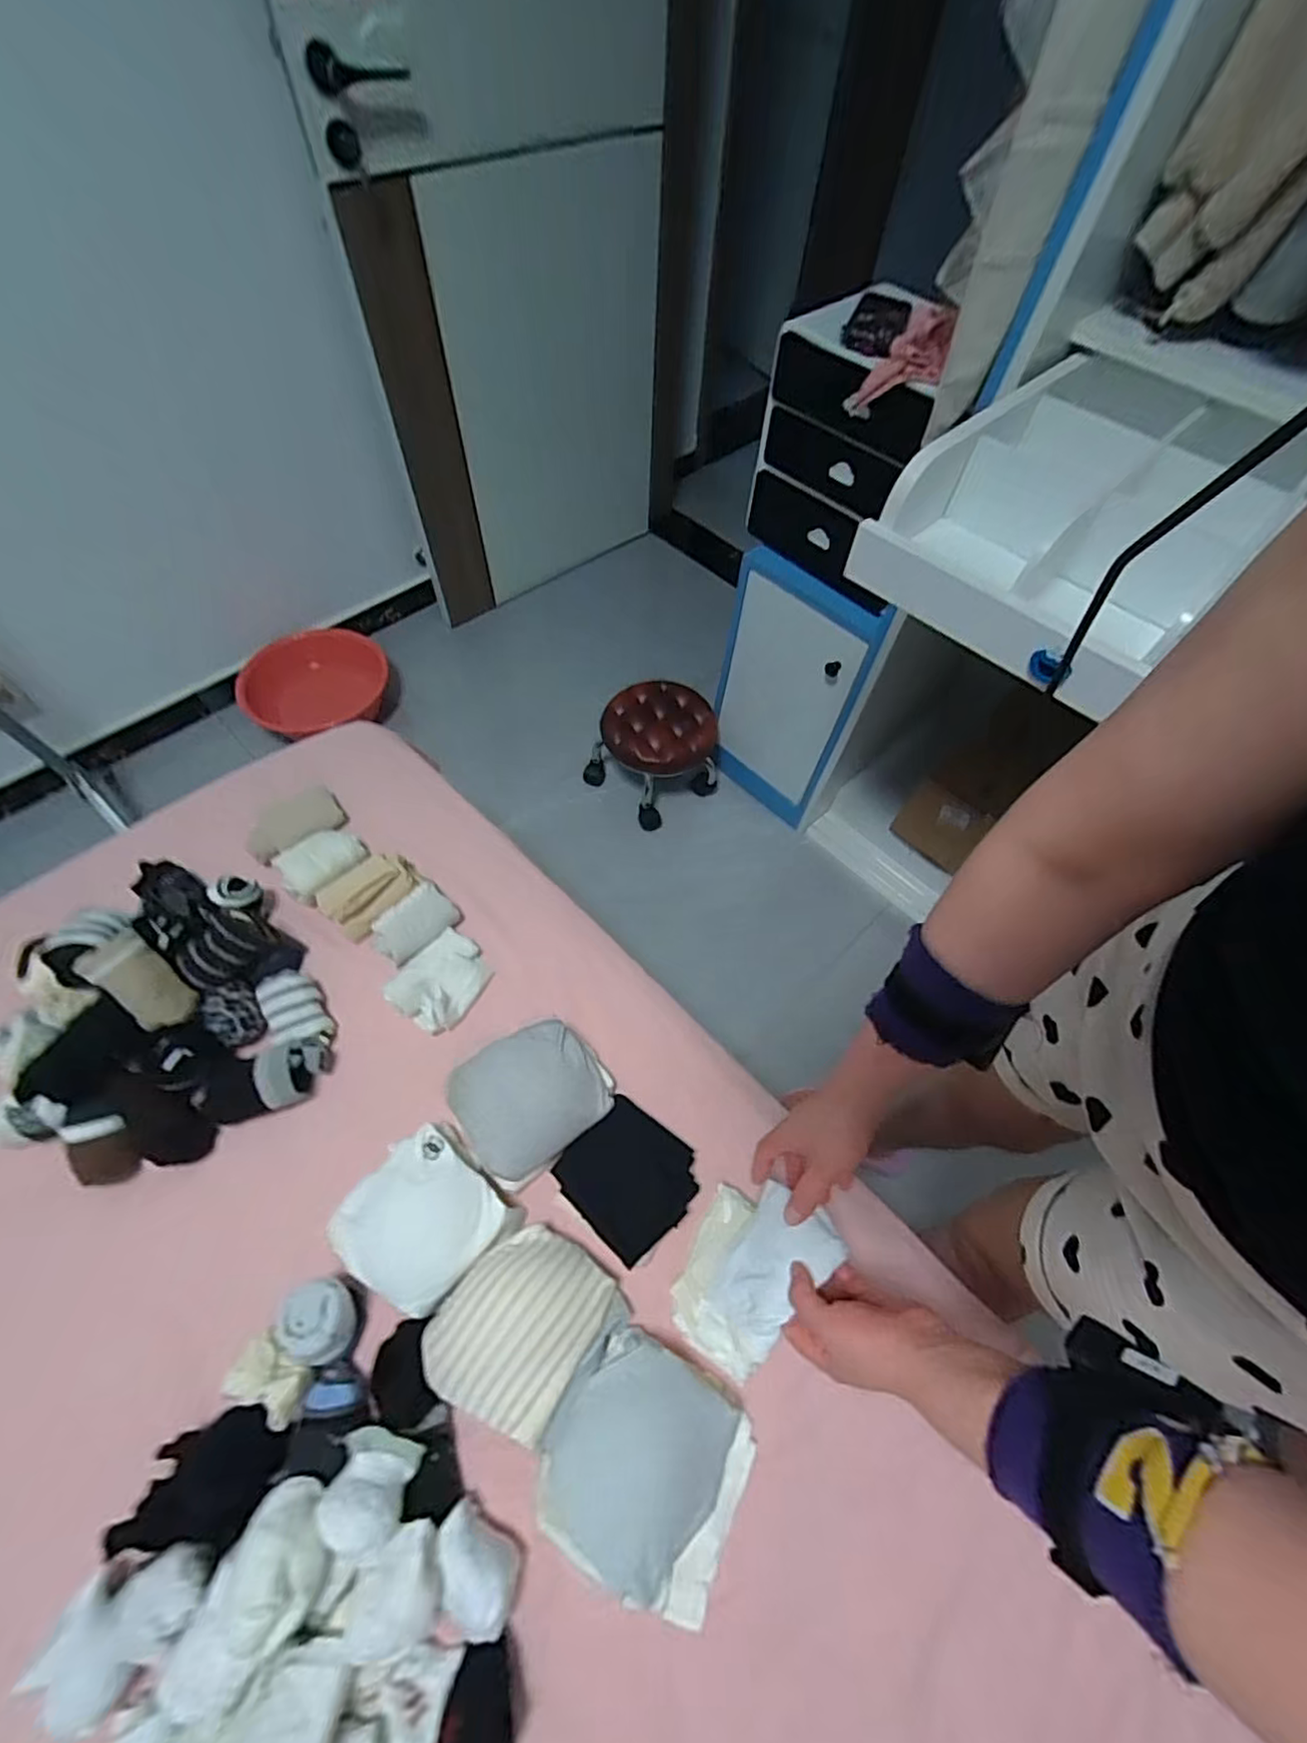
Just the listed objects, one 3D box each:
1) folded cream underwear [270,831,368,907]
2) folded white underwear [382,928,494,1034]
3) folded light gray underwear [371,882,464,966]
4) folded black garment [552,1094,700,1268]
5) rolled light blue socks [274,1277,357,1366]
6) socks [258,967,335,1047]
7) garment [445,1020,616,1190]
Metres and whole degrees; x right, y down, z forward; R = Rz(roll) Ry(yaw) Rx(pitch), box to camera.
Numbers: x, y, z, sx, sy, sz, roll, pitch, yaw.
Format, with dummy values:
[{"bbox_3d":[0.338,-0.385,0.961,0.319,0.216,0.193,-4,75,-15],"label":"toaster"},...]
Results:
[{"bbox_3d":[-0.419,-0.011,0.779,0.076,0.035,0.104,38,66,17],"label":"folded cream underwear"},{"bbox_3d":[-0.248,0.126,0.715,0.095,0.030,0.111,39,66,18],"label":"folded white underwear"},{"bbox_3d":[-0.288,0.063,0.743,0.058,0.029,0.096,35,65,16],"label":"folded light gray underwear"},{"bbox_3d":[-0.024,0.307,0.626,0.122,0.032,0.116,41,67,19],"label":"folded black garment"},{"bbox_3d":[-0.293,0.394,0.541,0.054,0.056,0.068,-17,63,-12],"label":"rolled light blue socks"},{"bbox_3d":[-0.401,0.151,0.682,0.058,0.038,0.088,-27,65,-16],"label":"socks"},{"bbox_3d":[-0.126,0.231,0.634,0.153,0.068,0.127,-34,67,-19],"label":"garment"}]

